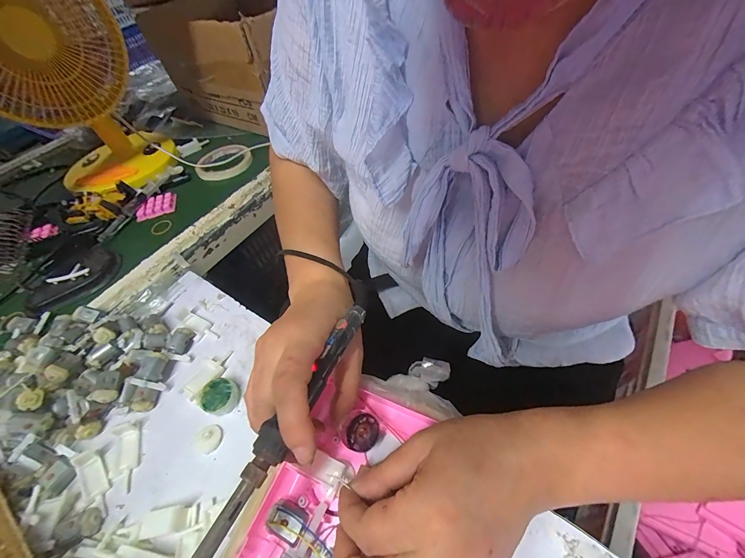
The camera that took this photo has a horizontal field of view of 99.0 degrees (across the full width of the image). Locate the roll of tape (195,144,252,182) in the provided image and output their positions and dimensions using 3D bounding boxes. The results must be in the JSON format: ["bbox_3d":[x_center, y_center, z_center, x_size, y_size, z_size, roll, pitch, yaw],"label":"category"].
[{"bbox_3d":[-0.275,-0.217,0.583,0.095,0.023,0.094,-4,52,5],"label":"roll of tape"}]

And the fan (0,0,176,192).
[{"bbox_3d":[-0.470,-0.304,0.481,0.200,0.286,0.197,-35,56,-18],"label":"fan"}]

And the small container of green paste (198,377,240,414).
[{"bbox_3d":[-0.150,0.114,0.310,0.034,0.019,0.032,-4,52,5],"label":"small container of green paste"}]

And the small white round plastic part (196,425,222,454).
[{"bbox_3d":[-0.151,0.147,0.293,0.021,0.008,0.023,-4,52,5],"label":"small white round plastic part"}]

